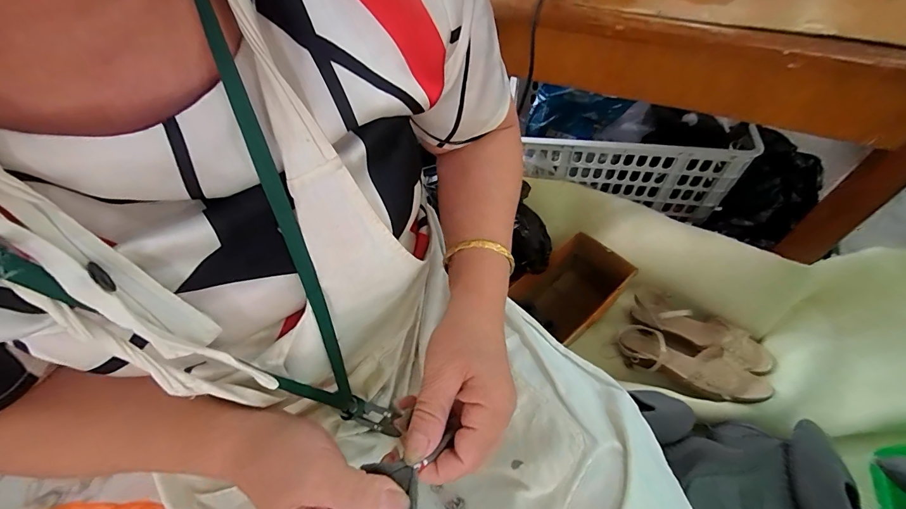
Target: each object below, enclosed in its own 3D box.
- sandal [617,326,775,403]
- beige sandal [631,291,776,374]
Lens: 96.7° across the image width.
[{"bbox_3d":[0.413,0.195,0.721,0.095,0.055,0.243,-45,38,-23],"label":"sandal"},{"bbox_3d":[0.470,0.153,0.777,0.246,0.070,0.083,27,48,35],"label":"beige sandal"}]

